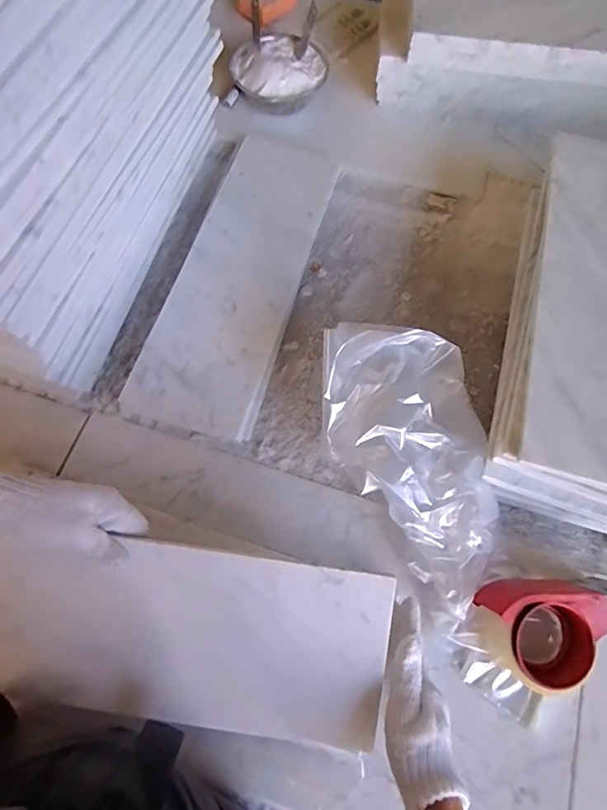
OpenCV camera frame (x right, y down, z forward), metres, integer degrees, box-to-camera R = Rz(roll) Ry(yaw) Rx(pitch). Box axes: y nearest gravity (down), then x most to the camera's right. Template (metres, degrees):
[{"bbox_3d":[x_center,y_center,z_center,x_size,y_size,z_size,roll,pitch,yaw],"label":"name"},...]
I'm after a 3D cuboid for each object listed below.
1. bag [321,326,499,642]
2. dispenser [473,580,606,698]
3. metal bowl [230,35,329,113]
[{"bbox_3d":[0.113,0.068,0.510,0.180,0.138,0.307,-2,69,-1],"label":"bag"},{"bbox_3d":[0.253,0.231,0.479,0.148,0.071,0.106,3,69,1],"label":"dispenser"},{"bbox_3d":[-0.038,-0.520,0.767,0.139,0.068,0.139,0,69,0],"label":"metal bowl"}]

